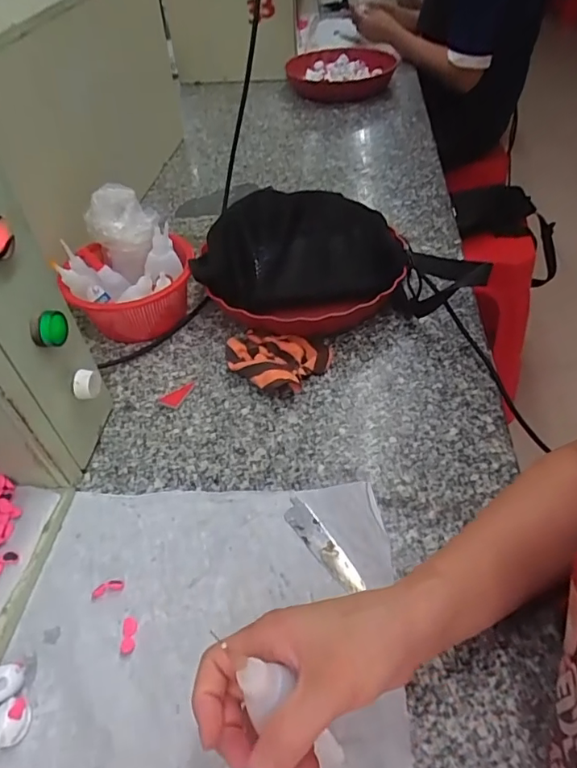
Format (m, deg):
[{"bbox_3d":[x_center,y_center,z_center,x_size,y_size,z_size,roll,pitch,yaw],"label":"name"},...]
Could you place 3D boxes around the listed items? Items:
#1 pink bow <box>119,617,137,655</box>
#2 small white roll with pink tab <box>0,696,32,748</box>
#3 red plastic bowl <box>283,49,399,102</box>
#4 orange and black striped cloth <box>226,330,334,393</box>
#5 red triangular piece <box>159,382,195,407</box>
[{"bbox_3d":[-0.115,0.182,0.368,0.010,0.004,0.025,-10,47,-2],"label":"pink bow"},{"bbox_3d":[-0.177,0.218,0.328,0.019,0.019,0.023,-14,47,-8],"label":"small white roll with pink tab"},{"bbox_3d":[0.119,-0.698,1.132,0.213,0.052,0.240,8,49,14],"label":"red plastic bowl"},{"bbox_3d":[-0.013,-0.025,0.540,0.108,0.022,0.079,6,47,10],"label":"orange and black striped cloth"},{"bbox_3d":[-0.115,0.009,0.529,0.023,0.004,0.036,19,52,23],"label":"red triangular piece"}]

